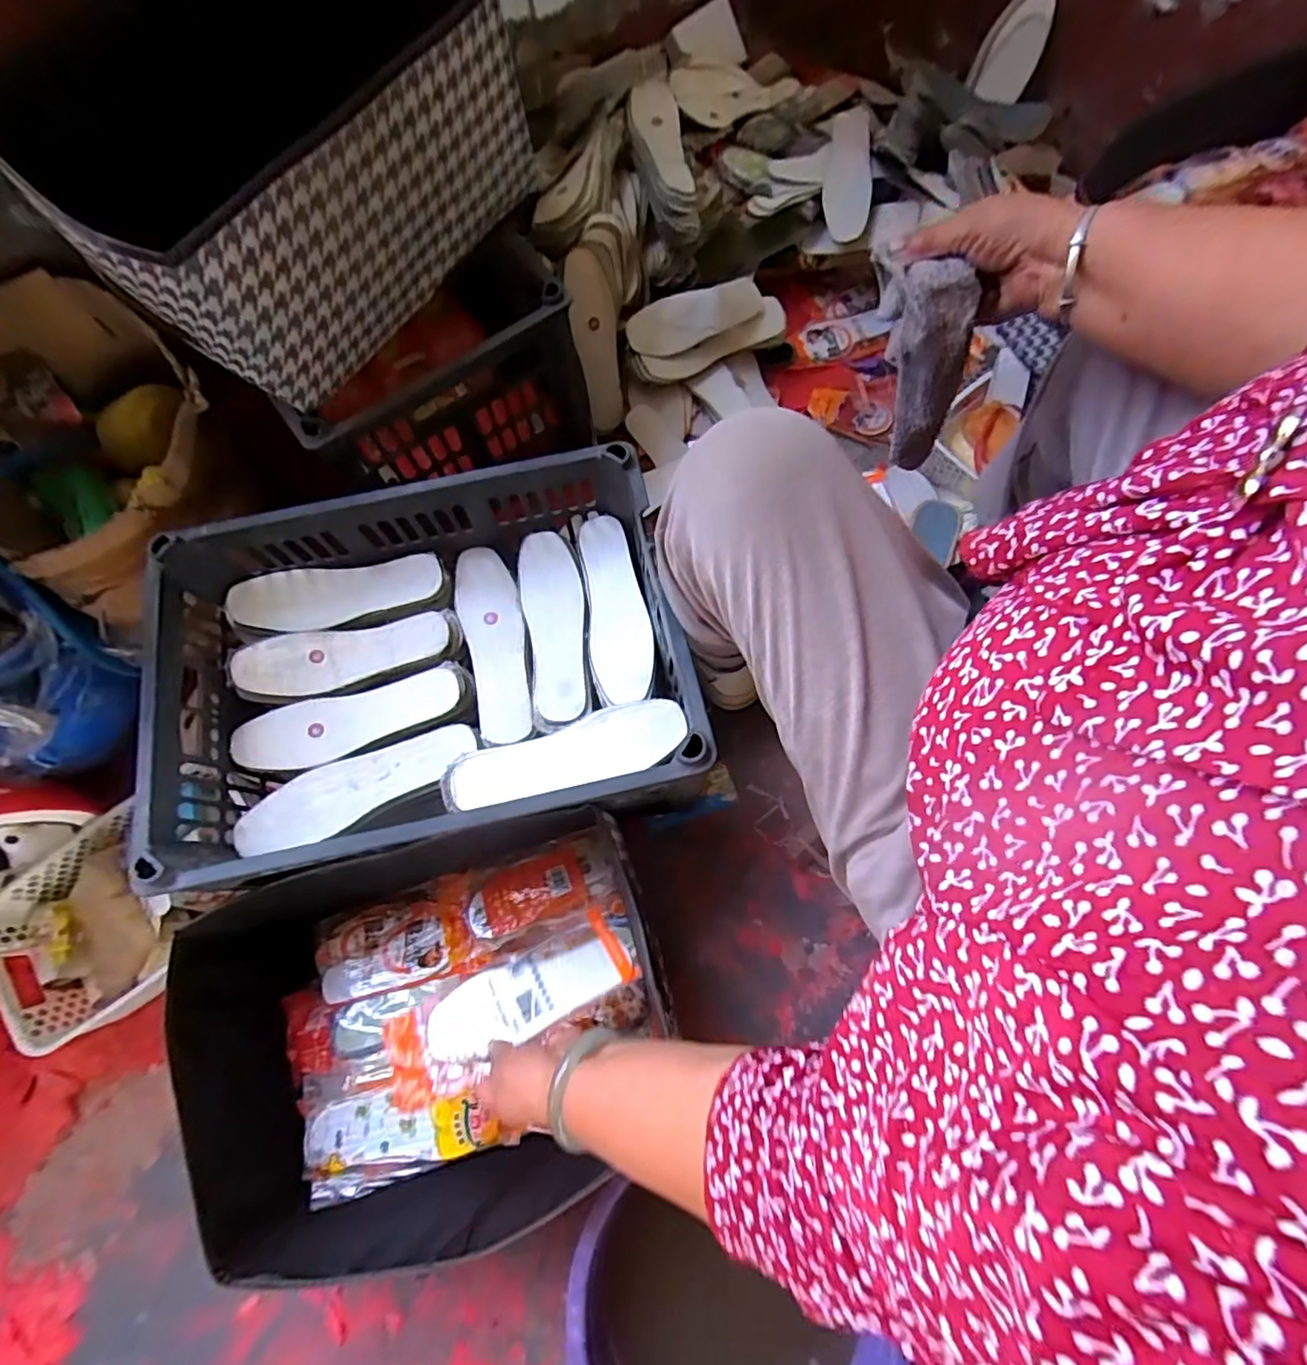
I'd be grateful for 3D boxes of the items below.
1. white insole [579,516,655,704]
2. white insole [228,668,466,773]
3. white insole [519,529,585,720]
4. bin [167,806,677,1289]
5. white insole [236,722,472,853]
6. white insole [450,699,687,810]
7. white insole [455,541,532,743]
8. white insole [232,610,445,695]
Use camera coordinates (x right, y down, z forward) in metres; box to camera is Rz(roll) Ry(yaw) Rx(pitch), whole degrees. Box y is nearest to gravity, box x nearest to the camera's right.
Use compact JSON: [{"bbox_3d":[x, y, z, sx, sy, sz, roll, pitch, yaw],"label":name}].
[{"bbox_3d":[-0.040,-0.084,0.645,0.067,0.022,0.209,-6,72,0],"label":"white insole"},{"bbox_3d":[-0.317,0.040,0.617,0.223,0.021,0.067,-15,72,-3],"label":"white insole"},{"bbox_3d":[-0.109,-0.065,0.646,0.064,0.015,0.212,-7,72,0],"label":"white insole"},{"bbox_3d":[-0.215,0.343,0.599,0.435,0.196,0.311,-14,72,-3],"label":"bin"},{"bbox_3d":[-0.296,0.107,0.598,0.235,0.029,0.073,-20,72,-4],"label":"white insole"},{"bbox_3d":[-0.078,0.065,0.549,0.215,0.012,0.063,-12,72,-5],"label":"white insole"},{"bbox_3d":[-0.177,-0.046,0.659,0.066,0.012,0.232,-16,72,-3],"label":"white insole"},{"bbox_3d":[-0.333,-0.031,0.637,0.217,0.016,0.066,-9,78,-5],"label":"white insole"}]

